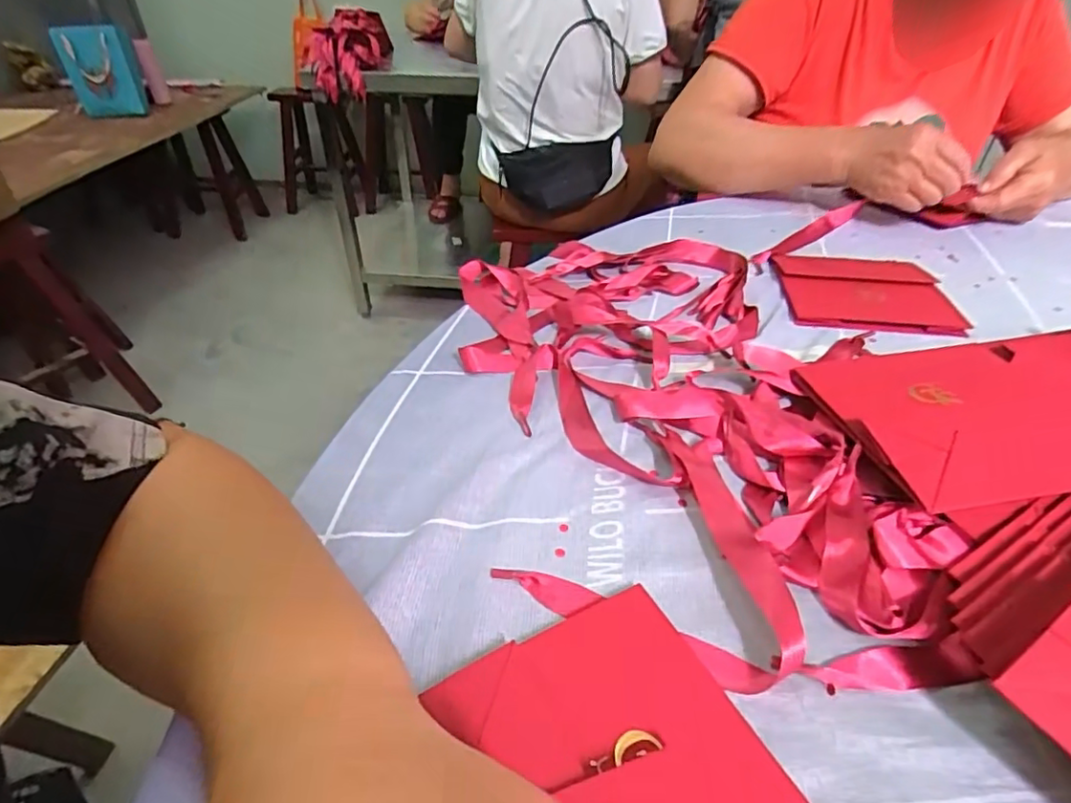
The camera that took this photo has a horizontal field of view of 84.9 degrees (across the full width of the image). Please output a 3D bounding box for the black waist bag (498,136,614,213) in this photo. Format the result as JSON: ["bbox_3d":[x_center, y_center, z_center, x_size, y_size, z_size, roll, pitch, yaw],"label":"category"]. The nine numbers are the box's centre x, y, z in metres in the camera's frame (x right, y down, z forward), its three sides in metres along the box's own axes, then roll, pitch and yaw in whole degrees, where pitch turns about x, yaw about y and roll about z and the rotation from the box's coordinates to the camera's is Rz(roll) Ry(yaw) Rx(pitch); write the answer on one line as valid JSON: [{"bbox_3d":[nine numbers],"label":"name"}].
[{"bbox_3d":[0.045,-0.518,1.348,0.257,0.137,0.082,3,39,3],"label":"black waist bag"}]

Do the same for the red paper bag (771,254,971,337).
[{"bbox_3d":[0.296,-0.104,0.537,0.135,0.015,0.140,6,39,6],"label":"red paper bag"}]

